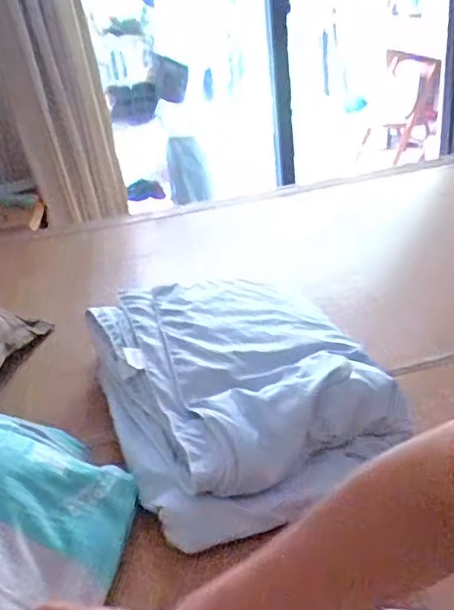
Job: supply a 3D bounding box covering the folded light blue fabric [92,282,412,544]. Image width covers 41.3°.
[{"bbox_3d":[0.007,0.113,0.888,0.350,0.146,0.465,-14,30,-12],"label":"folded light blue fabric"}]

